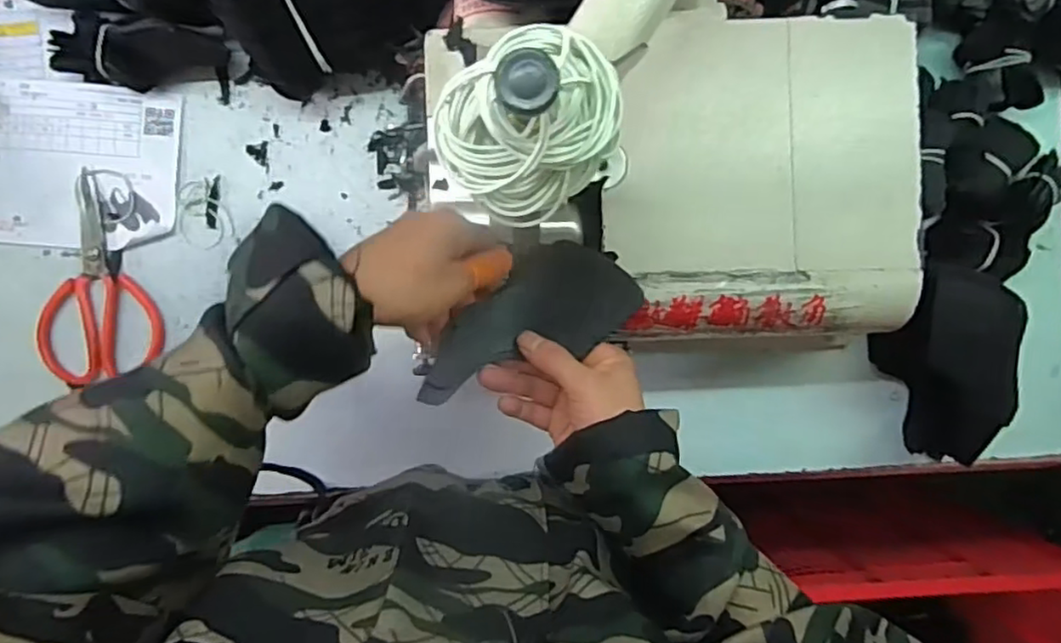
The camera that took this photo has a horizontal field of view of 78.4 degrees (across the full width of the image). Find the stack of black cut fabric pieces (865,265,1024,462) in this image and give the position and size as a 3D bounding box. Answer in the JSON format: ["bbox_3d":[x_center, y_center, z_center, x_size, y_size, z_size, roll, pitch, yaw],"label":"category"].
[{"bbox_3d":[0.348,0.035,0.553,0.078,0.091,0.153,2,92,1],"label":"stack of black cut fabric pieces"}]

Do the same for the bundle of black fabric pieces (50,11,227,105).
[{"bbox_3d":[-0.339,-0.231,0.563,0.135,0.044,0.054,12,92,0],"label":"bundle of black fabric pieces"}]

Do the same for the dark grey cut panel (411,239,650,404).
[{"bbox_3d":[-0.005,-0.007,0.436,0.152,0.010,0.076,-19,78,-8],"label":"dark grey cut panel"}]

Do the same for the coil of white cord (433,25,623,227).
[{"bbox_3d":[0.001,-0.078,0.252,0.072,0.025,0.063,-39,91,2],"label":"coil of white cord"}]

